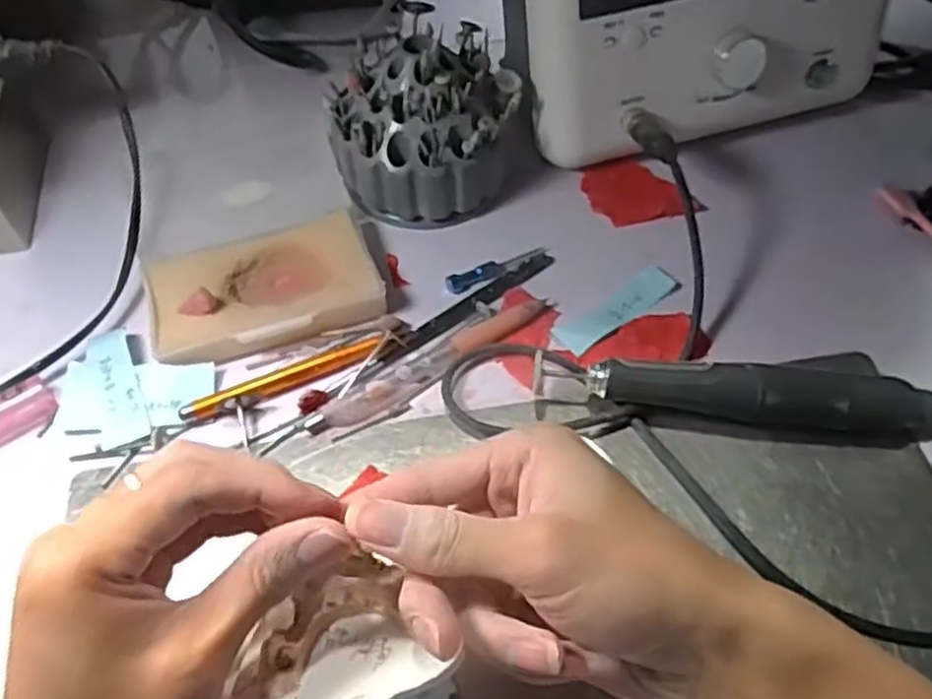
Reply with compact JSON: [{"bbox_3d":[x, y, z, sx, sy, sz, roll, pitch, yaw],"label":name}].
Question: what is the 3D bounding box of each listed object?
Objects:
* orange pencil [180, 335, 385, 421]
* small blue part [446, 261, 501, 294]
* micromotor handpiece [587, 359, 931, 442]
[{"bbox_3d":[-0.092,0.013,0.400,0.104,0.004,0.013,-21,58,-13],"label":"orange pencil"},{"bbox_3d":[0.004,-0.039,0.437,0.031,0.006,0.010,-21,58,-13],"label":"small blue part"},{"bbox_3d":[0.151,0.024,0.367,0.184,0.032,0.022,4,56,4],"label":"micromotor handpiece"}]

